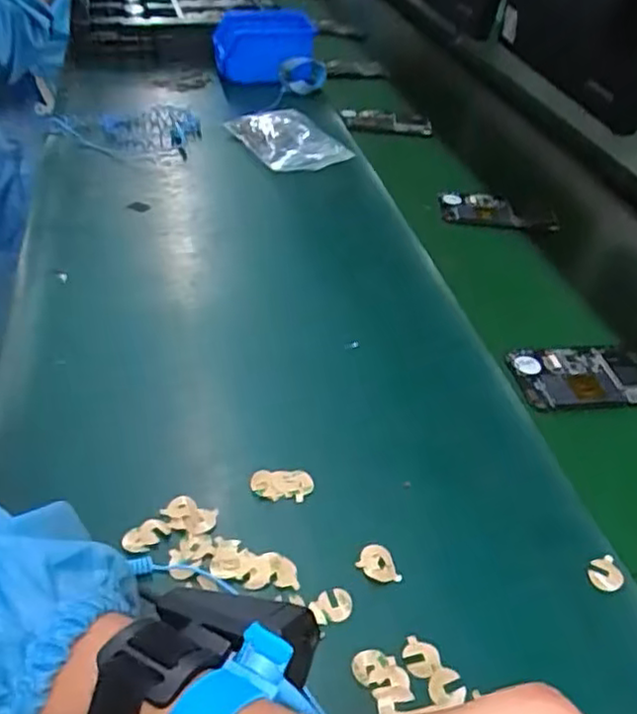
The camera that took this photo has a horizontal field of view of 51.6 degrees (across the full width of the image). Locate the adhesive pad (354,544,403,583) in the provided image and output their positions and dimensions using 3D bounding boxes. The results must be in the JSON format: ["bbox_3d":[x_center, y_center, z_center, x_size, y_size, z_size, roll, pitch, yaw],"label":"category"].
[{"bbox_3d":[0.035,0.114,0.362,0.025,0.004,0.020,22,46,23],"label":"adhesive pad"}]

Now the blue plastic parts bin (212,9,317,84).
[{"bbox_3d":[-0.076,-0.438,0.929,0.143,0.083,0.055,6,39,-1],"label":"blue plastic parts bin"}]

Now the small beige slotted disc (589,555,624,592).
[{"bbox_3d":[0.158,0.119,0.361,0.018,0.004,0.018,0,41,0],"label":"small beige slotted disc"}]

